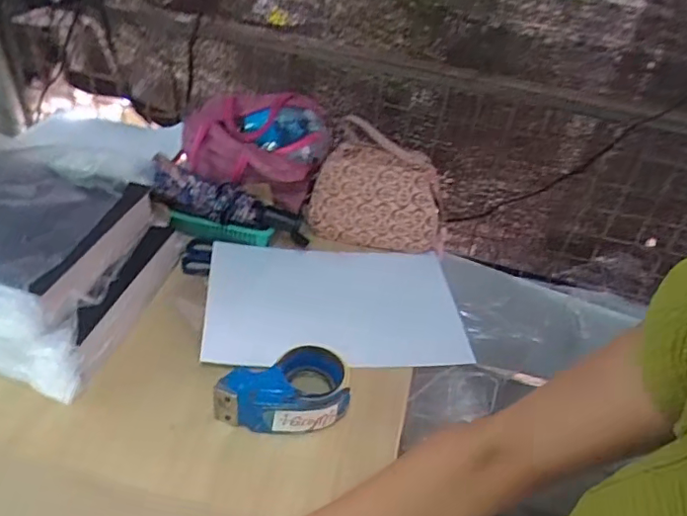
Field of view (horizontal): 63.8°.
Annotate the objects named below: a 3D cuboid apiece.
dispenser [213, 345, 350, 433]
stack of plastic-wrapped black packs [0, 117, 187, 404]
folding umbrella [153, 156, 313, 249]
[{"bbox_3d":[-0.075,0.158,0.681,0.162,0.054,0.100,1,40,-9],"label":"dispenser"},{"bbox_3d":[-0.480,-0.040,0.762,0.423,0.182,0.329,13,39,6],"label":"stack of plastic-wrapped black packs"},{"bbox_3d":[-0.179,-0.083,0.893,0.269,0.063,0.056,20,37,-13],"label":"folding umbrella"}]

